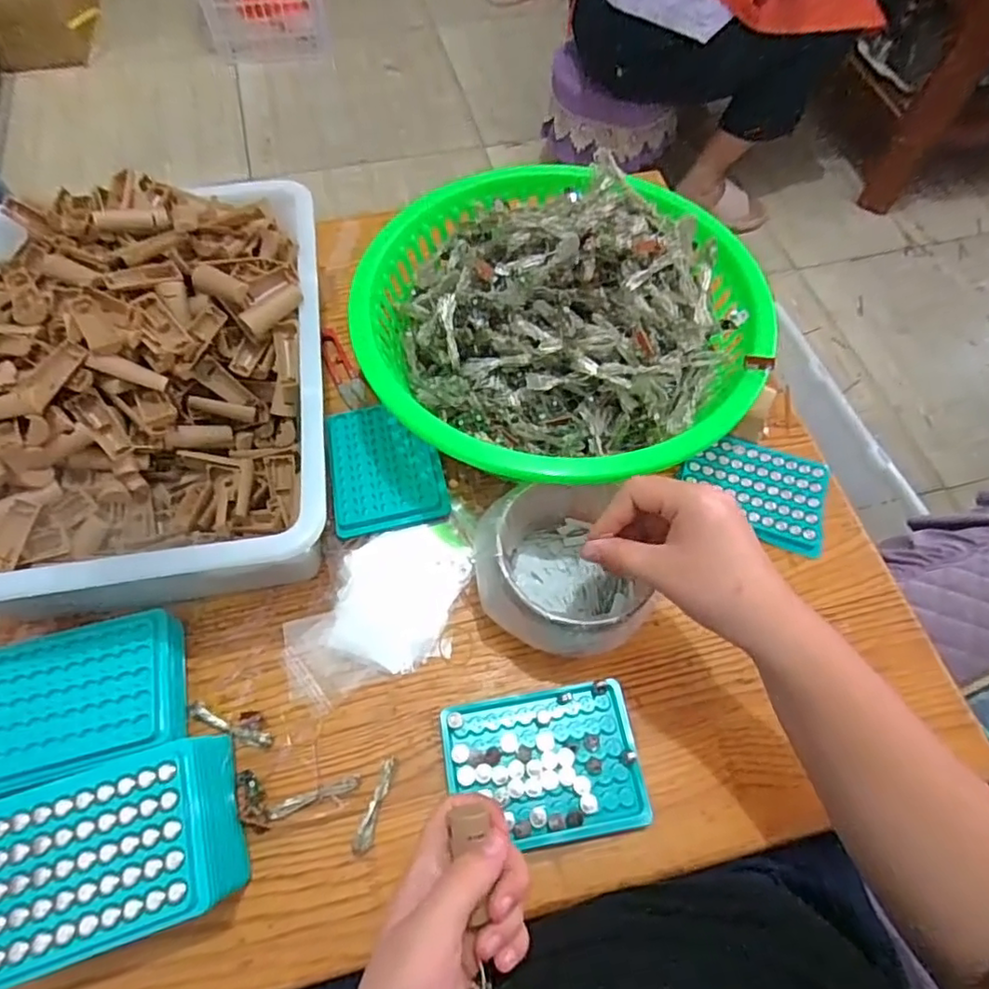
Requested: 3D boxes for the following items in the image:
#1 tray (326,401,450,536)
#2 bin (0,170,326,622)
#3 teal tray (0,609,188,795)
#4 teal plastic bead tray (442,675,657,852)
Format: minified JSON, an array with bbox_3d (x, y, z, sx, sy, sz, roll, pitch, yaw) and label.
[{"bbox_3d":[-0.094,-0.028,0.523,0.092,0.014,0.126,-11,63,-8],"label":"tray"},{"bbox_3d":[-0.271,-0.087,0.473,0.275,0.135,0.335,-7,63,-6],"label":"bin"},{"bbox_3d":[-0.288,0.145,0.424,0.132,0.038,0.100,-11,63,-8],"label":"teal tray"},{"bbox_3d":[0.034,0.186,0.419,0.129,0.013,0.094,-8,63,-6],"label":"teal plastic bead tray"}]

